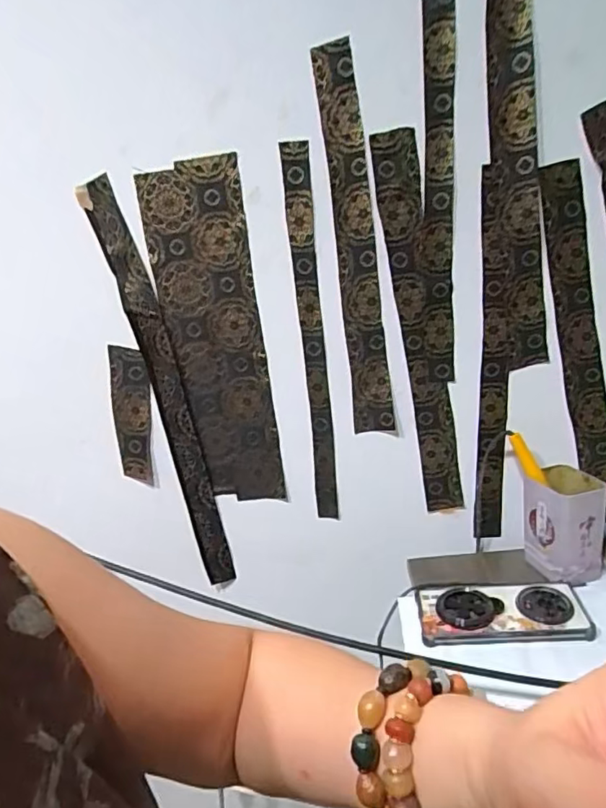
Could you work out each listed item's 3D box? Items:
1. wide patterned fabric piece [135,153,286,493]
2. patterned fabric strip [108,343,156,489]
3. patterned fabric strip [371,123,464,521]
[{"bbox_3d":[-0.105,-0.071,0.660,0.113,0.399,0.009,-6,16,4],"label":"wide patterned fabric piece"},{"bbox_3d":[-0.215,0.017,0.692,0.051,0.174,0.005,5,18,7],"label":"patterned fabric strip"},{"bbox_3d":[0.136,-0.075,0.642,0.046,0.440,0.009,-10,17,6],"label":"patterned fabric strip"}]

